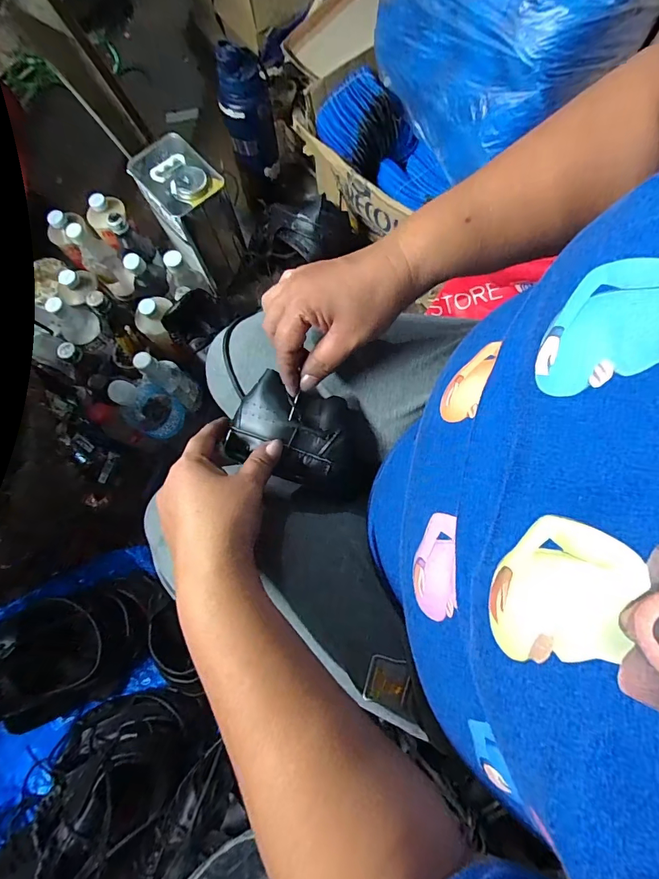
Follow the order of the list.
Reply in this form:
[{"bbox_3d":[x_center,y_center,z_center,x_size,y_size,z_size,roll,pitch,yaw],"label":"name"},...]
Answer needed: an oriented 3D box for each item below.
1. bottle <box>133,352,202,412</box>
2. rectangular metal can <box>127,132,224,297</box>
[{"bbox_3d":[-0.272,-0.101,0.738,0.051,0.161,0.059,-44,78,-9],"label":"bottle"},{"bbox_3d":[-0.258,-0.418,0.782,0.115,0.189,0.152,-39,77,-8],"label":"rectangular metal can"}]

